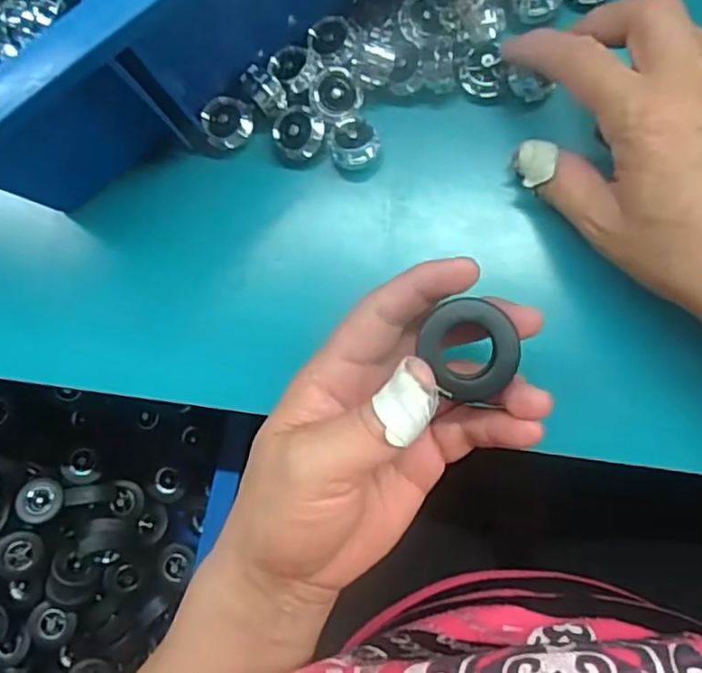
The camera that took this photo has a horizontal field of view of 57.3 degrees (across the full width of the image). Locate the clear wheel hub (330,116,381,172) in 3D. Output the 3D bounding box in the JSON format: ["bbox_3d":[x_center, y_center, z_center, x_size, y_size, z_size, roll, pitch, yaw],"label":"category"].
[{"bbox_3d":[0.002,-0.091,0.310,0.021,0.021,0.020,-1,84,8],"label":"clear wheel hub"}]

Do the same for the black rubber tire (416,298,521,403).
[{"bbox_3d":[0.044,0.004,0.235,0.034,0.008,0.035,5,85,9],"label":"black rubber tire"}]

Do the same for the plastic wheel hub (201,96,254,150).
[{"bbox_3d":[-0.061,-0.103,0.310,0.024,0.014,0.021,20,87,10],"label":"plastic wheel hub"}]

